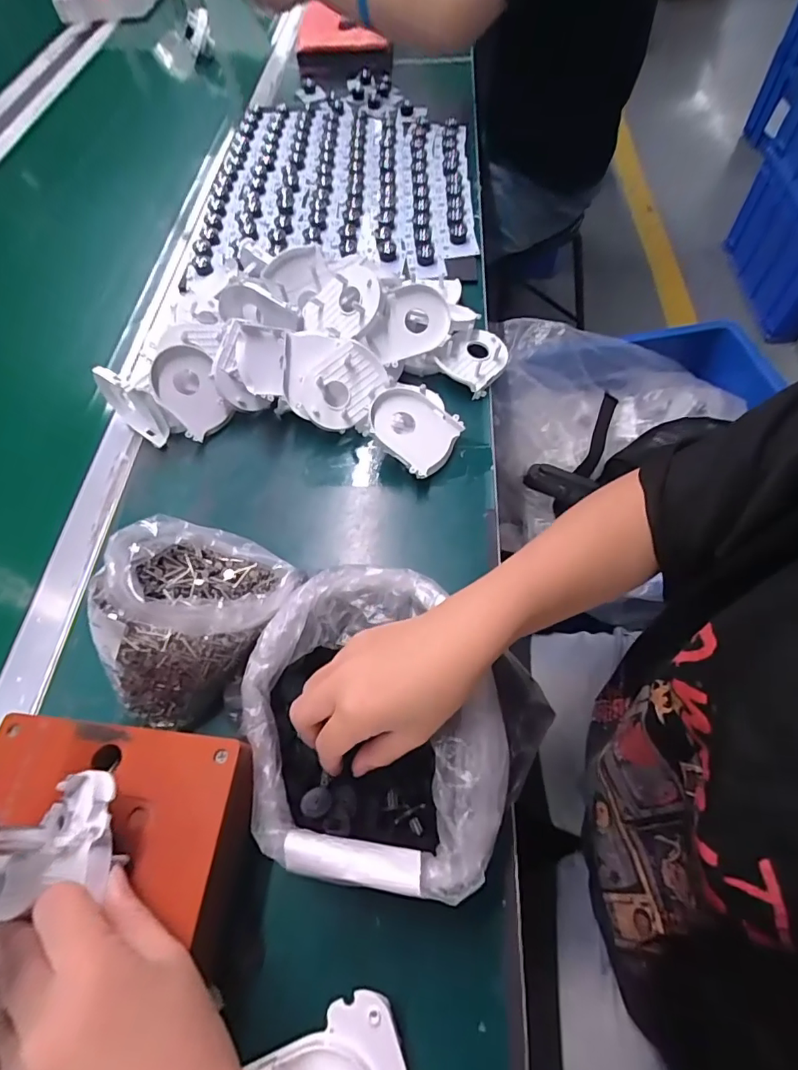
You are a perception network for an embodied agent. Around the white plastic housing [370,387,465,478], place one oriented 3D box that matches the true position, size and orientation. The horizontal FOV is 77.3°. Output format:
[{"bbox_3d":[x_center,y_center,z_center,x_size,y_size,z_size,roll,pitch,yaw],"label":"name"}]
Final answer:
[{"bbox_3d":[0.012,-0.098,0.461,0.082,0.029,0.078,36,65,-5],"label":"white plastic housing"}]

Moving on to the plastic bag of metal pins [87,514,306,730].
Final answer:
[{"bbox_3d":[-0.137,0.057,0.343,0.098,0.110,0.129,7,61,7],"label":"plastic bag of metal pins"}]

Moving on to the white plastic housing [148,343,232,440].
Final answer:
[{"bbox_3d":[-0.202,-0.138,0.486,0.056,0.082,0.028,-31,23,-17],"label":"white plastic housing"}]

